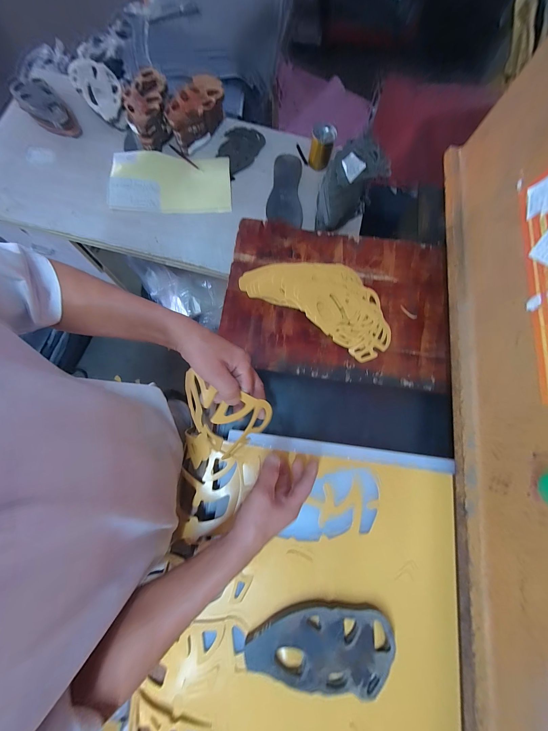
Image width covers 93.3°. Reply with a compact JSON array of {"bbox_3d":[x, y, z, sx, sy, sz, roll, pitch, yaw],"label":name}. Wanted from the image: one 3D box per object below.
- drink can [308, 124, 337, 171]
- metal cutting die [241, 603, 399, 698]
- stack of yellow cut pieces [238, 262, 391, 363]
[{"bbox_3d":[0.148,-0.678,0.804,0.071,0.088,0.056,10,77,1],"label":"drink can"},{"bbox_3d":[0.072,0.437,0.405,0.223,0.025,0.105,5,77,0],"label":"metal cutting die"},{"bbox_3d":[0.111,-0.156,0.584,0.359,0.039,0.185,31,78,6],"label":"stack of yellow cut pieces"}]

